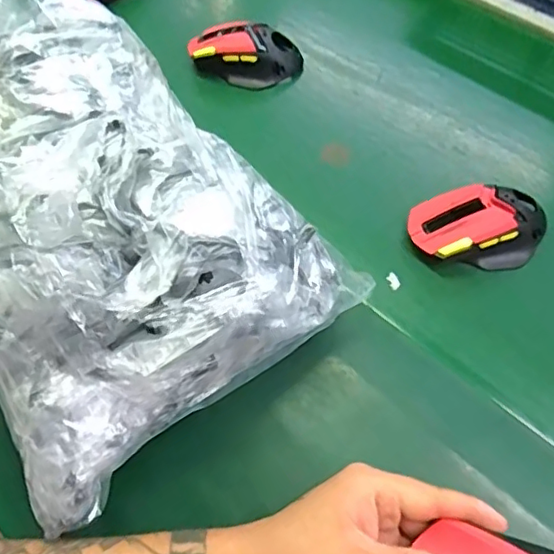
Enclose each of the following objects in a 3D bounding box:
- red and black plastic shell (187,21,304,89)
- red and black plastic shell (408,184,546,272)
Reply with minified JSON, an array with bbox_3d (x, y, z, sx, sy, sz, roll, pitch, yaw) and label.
[{"bbox_3d":[-0.033,-0.232,0.618,0.115,0.060,0.050,6,59,4],"label":"red and black plastic shell"},{"bbox_3d":[0.171,-0.041,0.493,0.112,0.035,0.065,-5,59,-2],"label":"red and black plastic shell"}]

